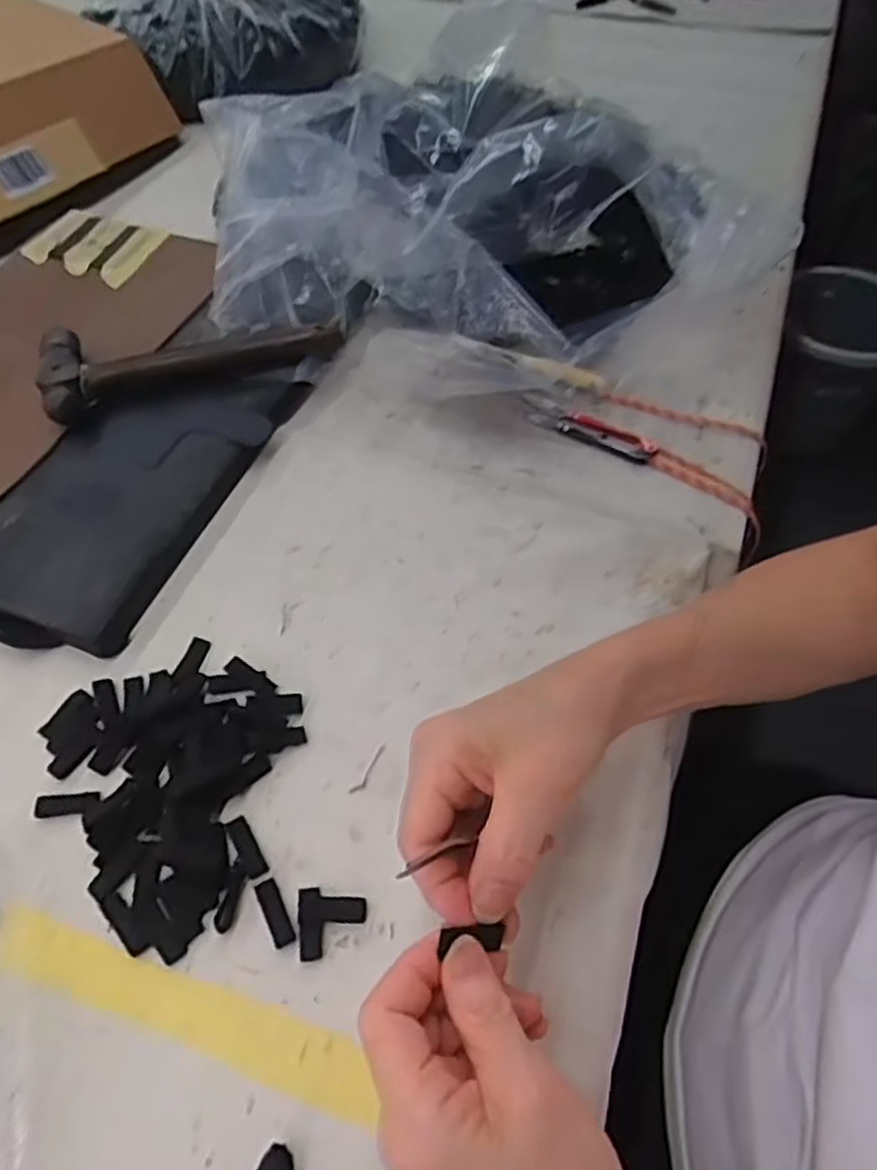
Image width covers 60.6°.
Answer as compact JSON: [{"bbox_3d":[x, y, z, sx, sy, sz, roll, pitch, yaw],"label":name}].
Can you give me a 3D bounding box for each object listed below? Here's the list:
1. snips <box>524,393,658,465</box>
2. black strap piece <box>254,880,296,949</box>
[{"bbox_3d":[0.103,-0.108,0.510,0.095,0.011,0.025,29,60,19],"label":"snips"},{"bbox_3d":[-0.072,0.143,0.328,0.009,0.004,0.029,-23,59,-15],"label":"black strap piece"}]

